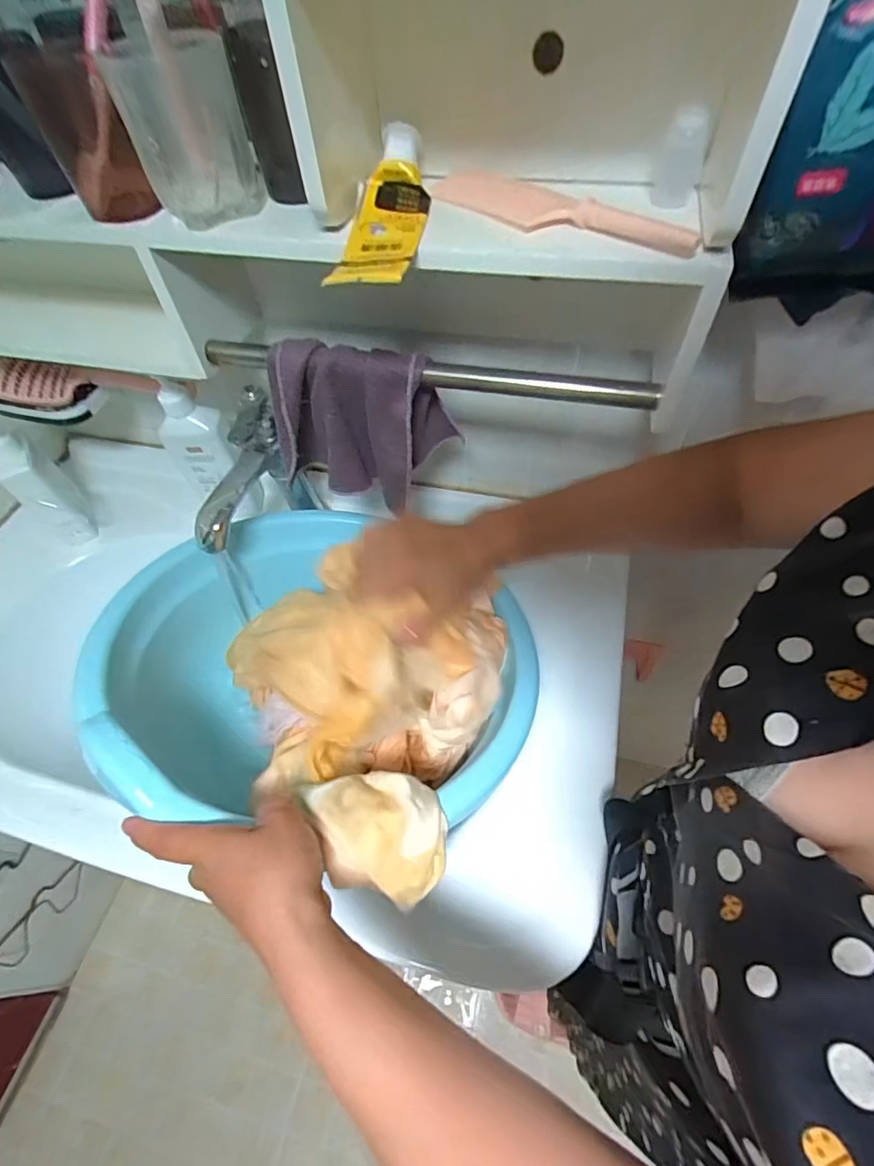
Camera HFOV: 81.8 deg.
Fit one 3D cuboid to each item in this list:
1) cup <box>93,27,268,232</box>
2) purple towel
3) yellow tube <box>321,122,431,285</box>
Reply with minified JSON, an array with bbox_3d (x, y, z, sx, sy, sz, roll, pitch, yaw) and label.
[{"bbox_3d":[-0.163,-0.296,0.333,0.074,0.092,0.059,-17,56,-8],"label":"cup"},{"bbox_3d":[-0.067,-0.153,0.477,0.150,0.146,0.089,12,57,11],"label":"purple towel"},{"bbox_3d":[-0.033,-0.238,0.318,0.048,0.034,0.157,4,56,6],"label":"yellow tube"}]

